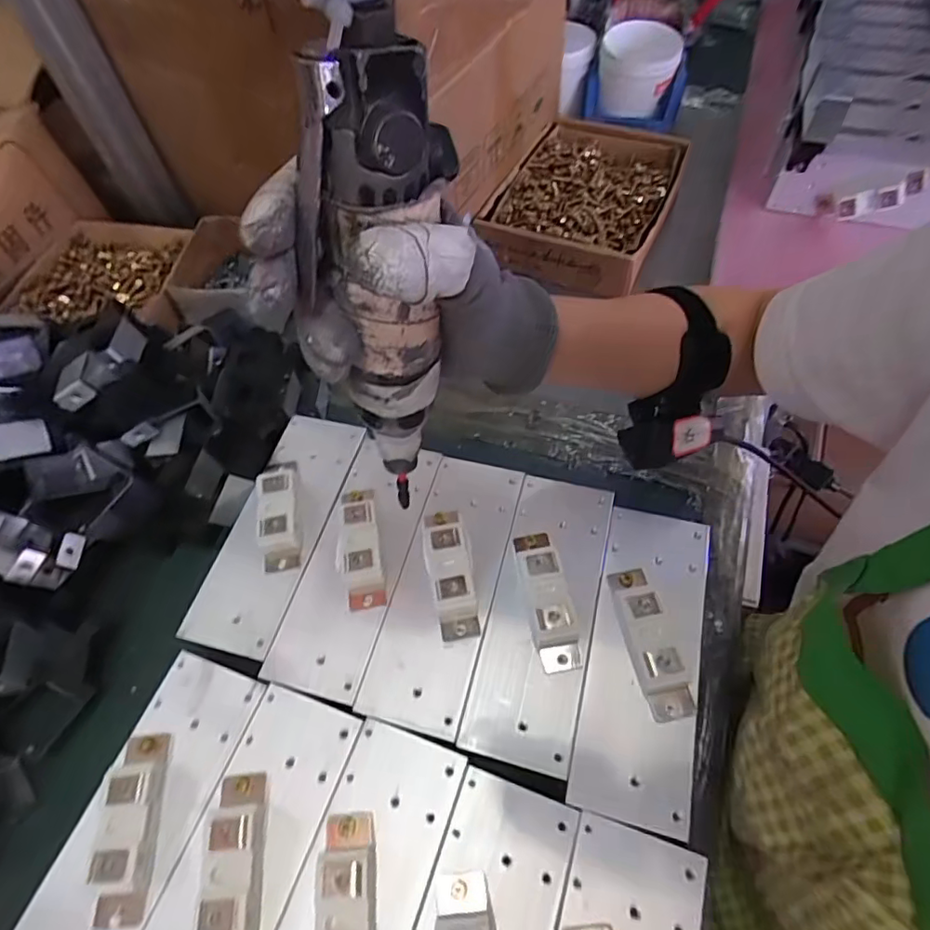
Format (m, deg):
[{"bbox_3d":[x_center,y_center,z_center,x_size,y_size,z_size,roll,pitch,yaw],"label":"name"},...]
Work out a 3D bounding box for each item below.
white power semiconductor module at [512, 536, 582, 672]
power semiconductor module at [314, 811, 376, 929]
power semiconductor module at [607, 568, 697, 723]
[{"bbox_3d":[0.051,0.083,0.355,0.025,0.015,0.088,-11,58,-2],"label":"white power semiconductor module"},{"bbox_3d":[-0.059,0.226,0.277,0.030,0.019,0.089,-7,58,1],"label":"power semiconductor module"},{"bbox_3d":[0.110,0.105,0.338,0.029,0.018,0.089,-13,58,-3],"label":"power semiconductor module"}]

